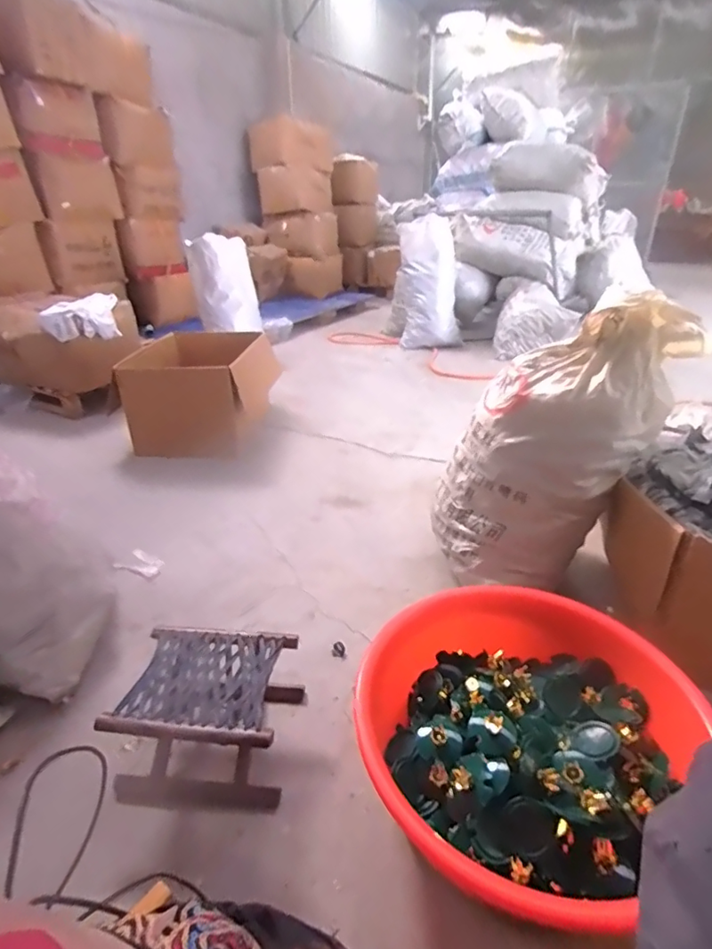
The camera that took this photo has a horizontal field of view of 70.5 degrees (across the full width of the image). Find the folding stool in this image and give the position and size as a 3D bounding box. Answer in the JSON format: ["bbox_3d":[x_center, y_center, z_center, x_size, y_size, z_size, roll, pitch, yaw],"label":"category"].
[{"bbox_3d":[-0.273,0.445,0.948,0.278,0.166,0.256,2,30,4],"label":"folding stool"}]

